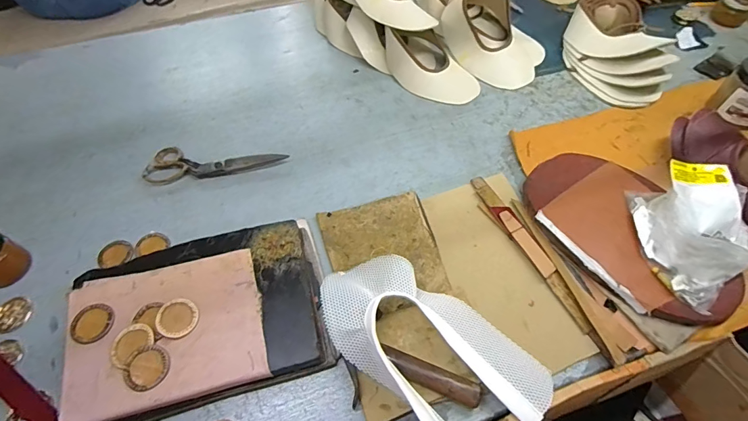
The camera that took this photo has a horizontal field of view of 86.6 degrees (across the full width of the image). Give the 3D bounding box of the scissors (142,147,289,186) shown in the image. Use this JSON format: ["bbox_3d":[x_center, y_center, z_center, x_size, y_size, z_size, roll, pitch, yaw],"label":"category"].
[{"bbox_3d":[-0.264,-0.081,0.662,0.224,0.016,0.071,-2,56,-2],"label":"scissors"}]

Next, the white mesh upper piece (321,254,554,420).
[{"bbox_3d":[0.063,0.151,0.470,0.164,0.073,0.275,-38,64,-23],"label":"white mesh upper piece"}]

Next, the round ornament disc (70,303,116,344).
[{"bbox_3d":[-0.337,0.135,0.476,0.049,0.005,0.046,0,56,0],"label":"round ornament disc"}]

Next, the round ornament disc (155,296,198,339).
[{"bbox_3d":[-0.236,0.129,0.477,0.044,0.009,0.045,0,56,0],"label":"round ornament disc"}]

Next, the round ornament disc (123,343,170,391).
[{"bbox_3d":[-0.256,0.176,0.446,0.047,0.008,0.047,27,60,17],"label":"round ornament disc"}]

